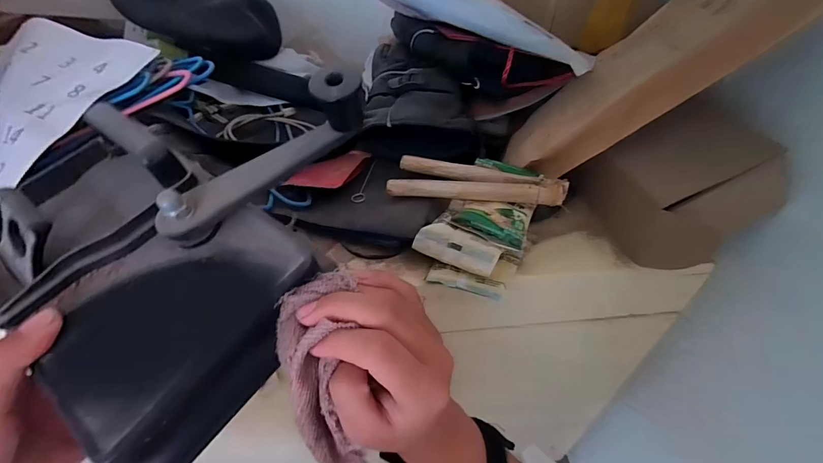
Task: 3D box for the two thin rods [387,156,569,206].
[{"bbox_3d":[0.062,-0.052,0.371,0.158,0.024,0.060,8,42,6],"label":"two thin rods"}]

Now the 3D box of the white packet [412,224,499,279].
[{"bbox_3d":[0.040,0.013,0.330,0.070,0.013,0.036,22,46,20],"label":"white packet"}]

